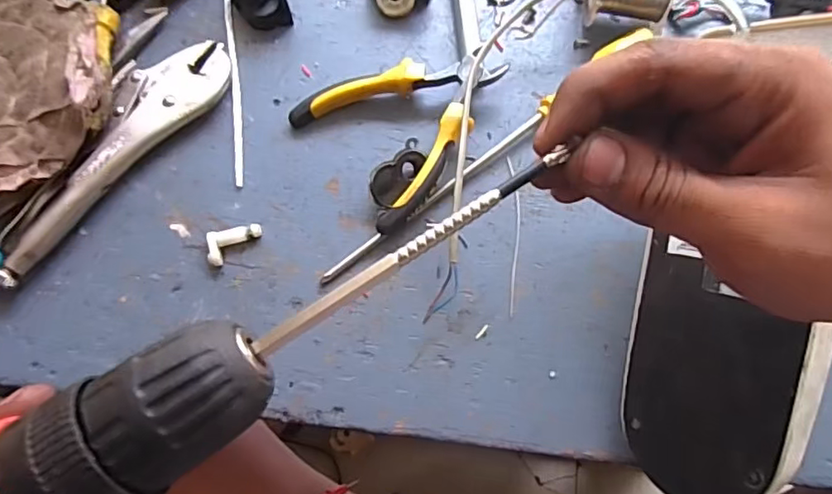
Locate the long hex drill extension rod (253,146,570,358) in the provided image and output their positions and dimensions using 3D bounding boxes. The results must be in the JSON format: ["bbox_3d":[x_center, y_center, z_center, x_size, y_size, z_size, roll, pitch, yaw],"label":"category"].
[{"bbox_3d":[-0.002,0.001,0.187,0.116,0.004,0.006,-33,77,-4],"label":"long hex drill extension rod"}]

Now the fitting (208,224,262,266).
[{"bbox_3d":[-0.126,-0.002,0.398,0.038,0.011,0.021,-16,75,-5],"label":"fitting"}]

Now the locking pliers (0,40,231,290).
[{"bbox_3d":[-0.222,-0.073,0.408,0.060,0.015,0.217,40,78,10],"label":"locking pliers"}]

